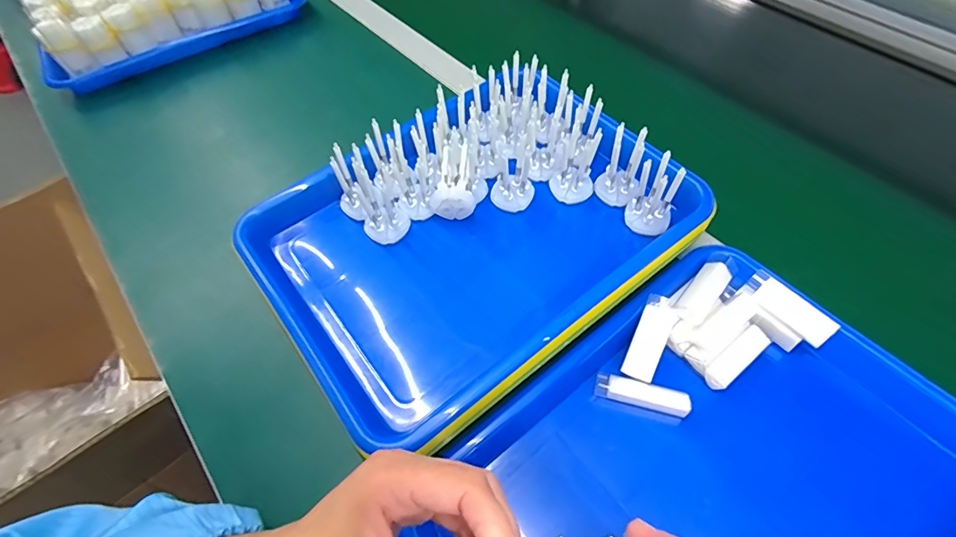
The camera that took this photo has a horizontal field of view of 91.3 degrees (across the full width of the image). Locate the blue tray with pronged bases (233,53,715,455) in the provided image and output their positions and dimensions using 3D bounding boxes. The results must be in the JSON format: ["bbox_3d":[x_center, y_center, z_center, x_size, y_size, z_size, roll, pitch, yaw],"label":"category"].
[{"bbox_3d":[-0.006,-0.039,0.379,0.321,0.064,0.245,-34,61,-18],"label":"blue tray with pronged bases"}]

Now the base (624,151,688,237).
[{"bbox_3d":[0.142,-0.058,0.374,0.034,0.052,0.039,21,60,16],"label":"base"}]

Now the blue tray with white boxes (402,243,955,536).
[{"bbox_3d":[0.147,0.149,0.306,0.322,0.046,0.245,-35,62,-18],"label":"blue tray with white boxes"}]

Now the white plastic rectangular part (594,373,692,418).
[{"bbox_3d":[0.118,0.091,0.338,0.064,0.012,0.017,15,59,12],"label":"white plastic rectangular part"}]

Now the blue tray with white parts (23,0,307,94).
[{"bbox_3d":[-0.423,-0.361,0.622,0.312,0.079,0.221,-32,61,-17],"label":"blue tray with white parts"}]

